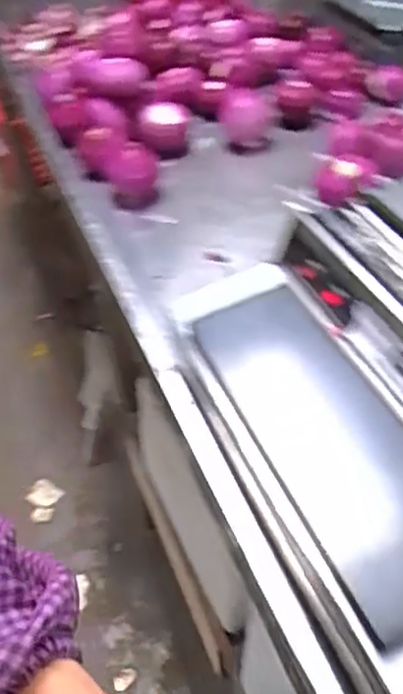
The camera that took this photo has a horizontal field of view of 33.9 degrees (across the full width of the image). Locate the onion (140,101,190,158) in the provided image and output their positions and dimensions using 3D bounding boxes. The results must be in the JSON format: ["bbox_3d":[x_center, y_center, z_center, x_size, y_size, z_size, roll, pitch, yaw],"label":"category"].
[{"bbox_3d":[-0.065,-0.407,1.231,0.084,0.083,0.078,10,46,14],"label":"onion"}]

